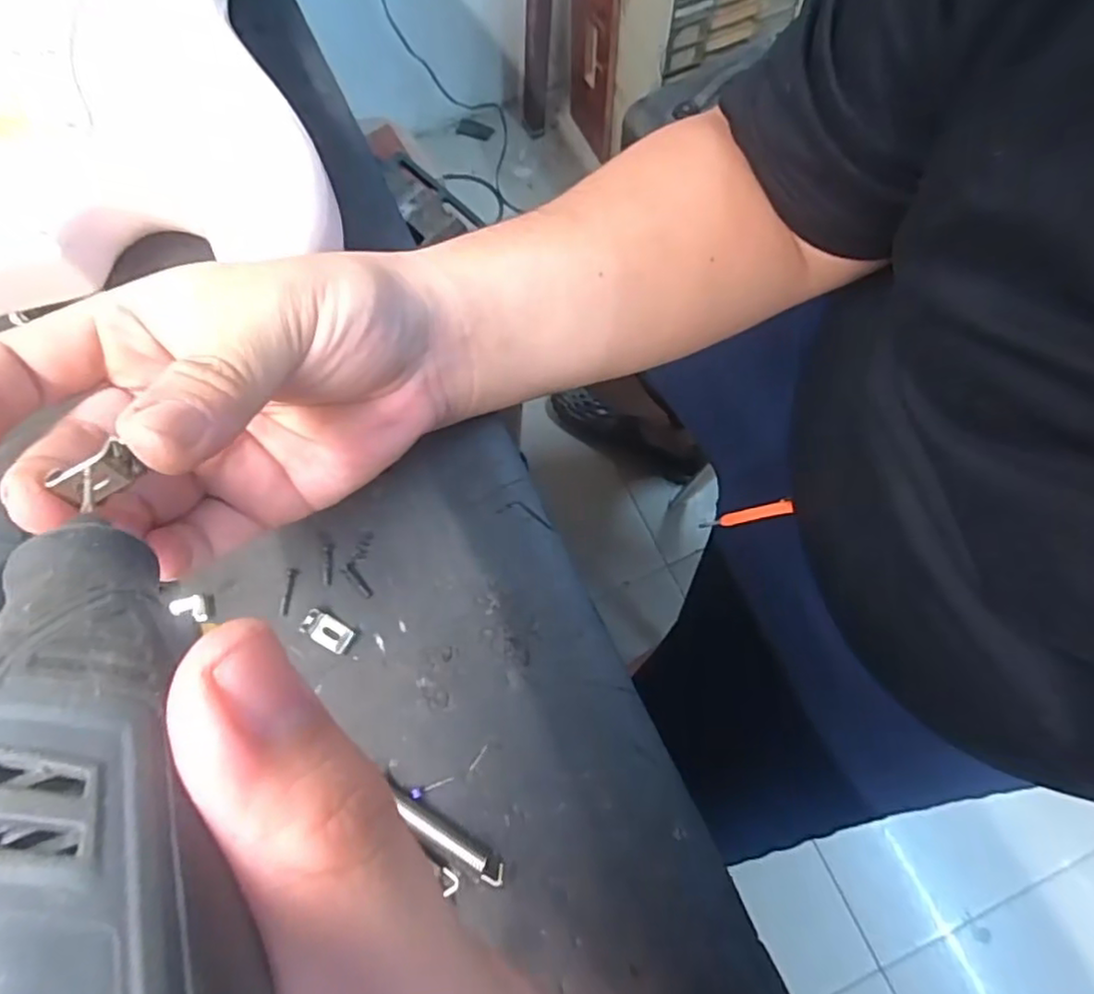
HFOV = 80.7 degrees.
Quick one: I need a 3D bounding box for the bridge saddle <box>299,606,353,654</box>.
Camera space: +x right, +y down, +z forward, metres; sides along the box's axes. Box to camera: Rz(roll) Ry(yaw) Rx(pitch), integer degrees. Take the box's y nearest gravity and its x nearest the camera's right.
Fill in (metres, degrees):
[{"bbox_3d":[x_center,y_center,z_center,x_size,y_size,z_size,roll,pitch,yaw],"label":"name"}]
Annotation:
[{"bbox_3d":[-0.090,0.054,0.261,0.022,0.007,0.011,28,75,11],"label":"bridge saddle"}]

